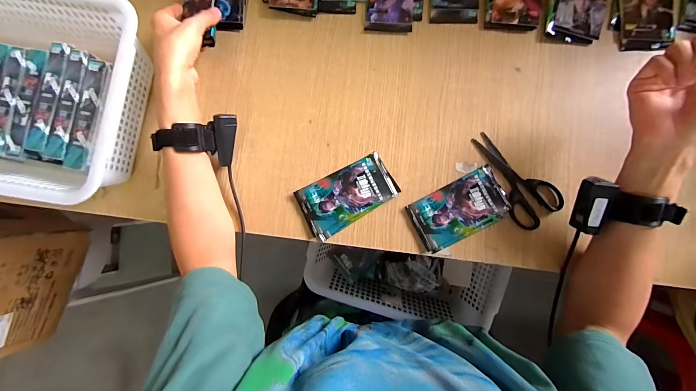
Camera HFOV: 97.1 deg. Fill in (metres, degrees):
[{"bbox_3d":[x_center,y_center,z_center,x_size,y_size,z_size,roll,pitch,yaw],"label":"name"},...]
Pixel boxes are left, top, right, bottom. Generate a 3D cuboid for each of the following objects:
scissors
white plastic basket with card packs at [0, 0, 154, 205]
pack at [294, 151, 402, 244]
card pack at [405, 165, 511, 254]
[{"bbox_3d":[0.245,-0.030,0.446,0.072,0.010,0.151,-30,87,-1],"label":"scissors"},{"bbox_3d":[-0.451,-0.140,0.414,0.353,0.087,0.259,9,87,1],"label":"white plastic basket with card packs"},{"bbox_3d":[-0.002,-0.002,0.452,0.139,0.010,0.080,-32,87,-2],"label":"pack"},{"bbox_3d":[0.161,0.019,0.443,0.134,0.005,0.077,-27,87,-1],"label":"card pack"}]

